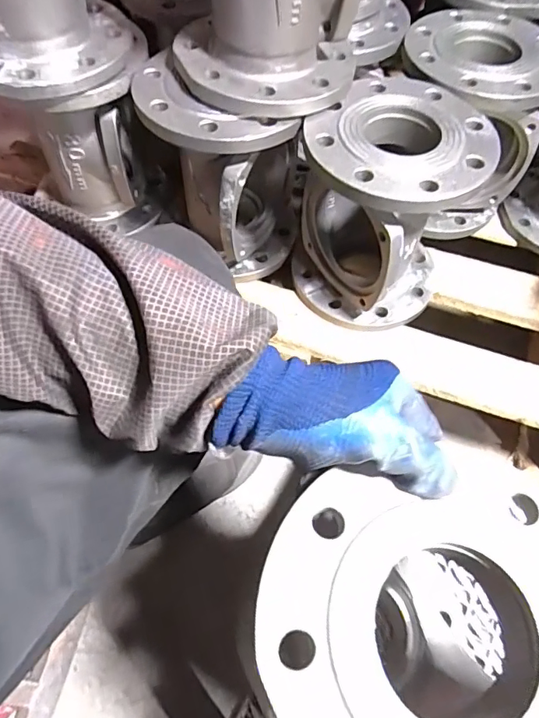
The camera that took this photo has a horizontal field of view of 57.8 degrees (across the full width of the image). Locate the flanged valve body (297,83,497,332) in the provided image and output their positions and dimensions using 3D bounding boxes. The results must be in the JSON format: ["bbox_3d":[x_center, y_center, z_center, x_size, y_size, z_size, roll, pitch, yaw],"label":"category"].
[{"bbox_3d":[0.131,-0.170,0.579,0.175,0.226,0.182,1,61,-2],"label":"flanged valve body"}]

